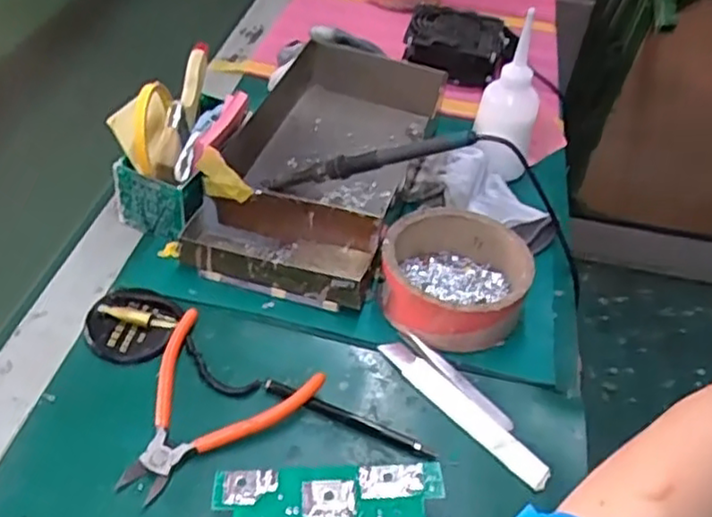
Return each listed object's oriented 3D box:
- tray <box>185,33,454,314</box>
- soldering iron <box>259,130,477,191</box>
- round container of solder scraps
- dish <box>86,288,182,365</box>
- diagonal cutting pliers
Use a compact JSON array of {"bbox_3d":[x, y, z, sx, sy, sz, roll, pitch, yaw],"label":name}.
[{"bbox_3d":[-0.036,-0.105,0.682,0.180,0.062,0.326,15,44,8],"label":"tray"},{"bbox_3d":[0.006,-0.089,0.633,0.207,0.026,0.018,-11,40,19],"label":"soldering iron"},{"bbox_3d":[0.082,0.015,0.583,0.114,0.052,0.114,4,44,-3],"label":"round container of solder scraps"},{"bbox_3d":[-0.175,0.049,0.542,0.064,0.016,0.066,4,44,-3],"label":"dish"},{"bbox_3d":[-0.113,0.106,0.489,0.126,0.024,0.131,26,47,19],"label":"diagonal cutting pliers"}]

